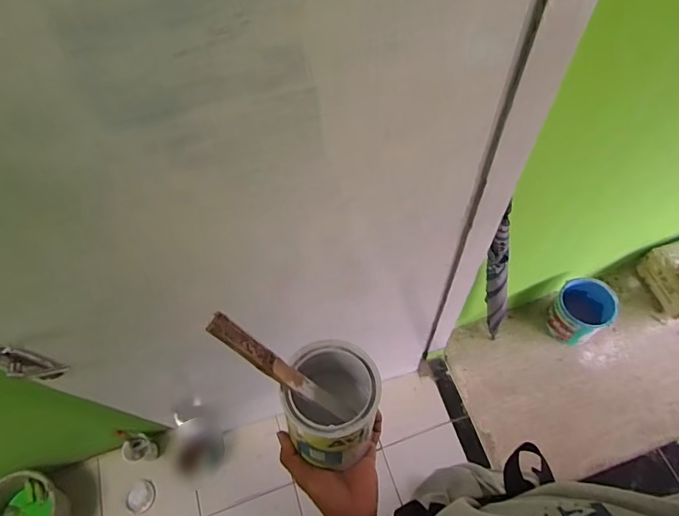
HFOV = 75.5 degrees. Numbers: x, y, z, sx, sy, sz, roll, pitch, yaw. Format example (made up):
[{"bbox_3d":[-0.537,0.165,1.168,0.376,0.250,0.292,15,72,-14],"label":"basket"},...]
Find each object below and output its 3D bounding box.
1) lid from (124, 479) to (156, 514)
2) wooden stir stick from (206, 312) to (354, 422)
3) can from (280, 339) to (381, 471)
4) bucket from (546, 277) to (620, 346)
[{"bbox_3d":[-0.692,0.832,1.524,0.096,0.016,0.108,41,79,11],"label":"lid"},{"bbox_3d":[-0.052,0.126,0.459,0.009,0.227,0.021,-11,45,37],"label":"wooden stir stick"},{"bbox_3d":[-0.009,0.162,0.492,0.094,0.098,0.118,14,65,11],"label":"can"},{"bbox_3d":[0.871,0.180,1.573,0.217,0.181,0.186,-25,64,-9],"label":"bucket"}]

